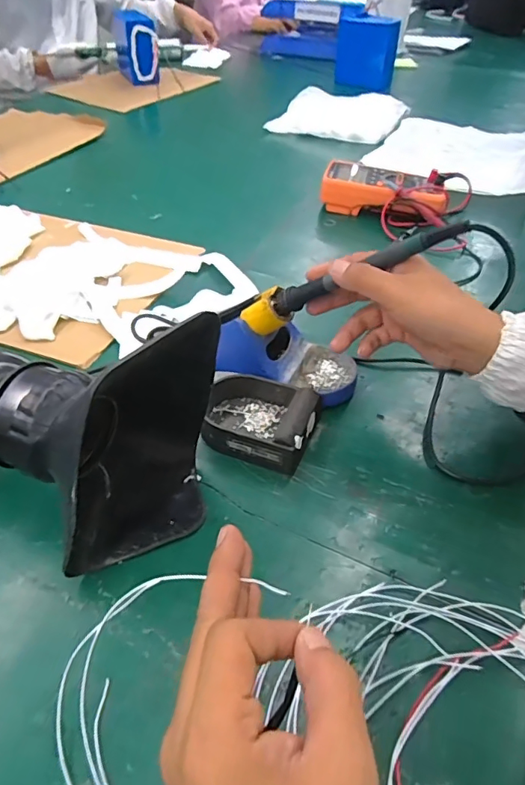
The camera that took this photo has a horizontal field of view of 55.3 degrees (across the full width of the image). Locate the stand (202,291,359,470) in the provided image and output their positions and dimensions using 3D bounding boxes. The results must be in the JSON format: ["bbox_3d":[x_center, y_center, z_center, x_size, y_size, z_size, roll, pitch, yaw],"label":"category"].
[{"bbox_3d":[0.015,-0.019,0.453,0.122,0.077,0.154,16,47,15],"label":"stand"}]

